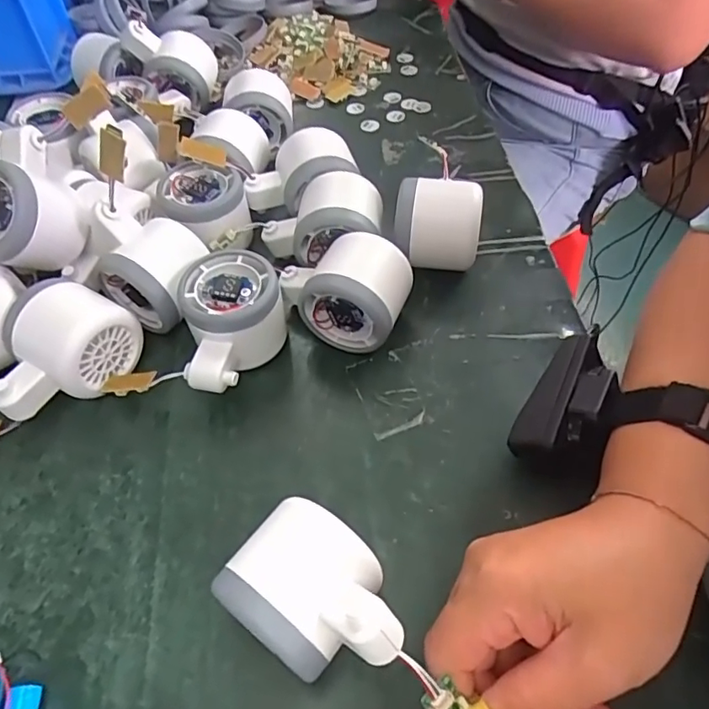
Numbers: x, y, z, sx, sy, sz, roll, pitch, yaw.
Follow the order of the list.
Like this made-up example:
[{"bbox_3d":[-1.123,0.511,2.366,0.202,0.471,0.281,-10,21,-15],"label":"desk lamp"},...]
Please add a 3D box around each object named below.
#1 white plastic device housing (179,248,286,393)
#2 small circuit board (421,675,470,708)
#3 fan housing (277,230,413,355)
[{"bbox_3d":[-0.071,-0.016,0.336,0.056,0.054,0.079,-6,53,-4],"label":"white plastic device housing"},{"bbox_3d":[0.036,0.137,0.215,0.015,0.009,0.014,38,62,25],"label":"small circuit board"},{"bbox_3d":[-0.009,-0.039,0.347,0.082,0.059,0.055,13,54,10],"label":"fan housing"}]

